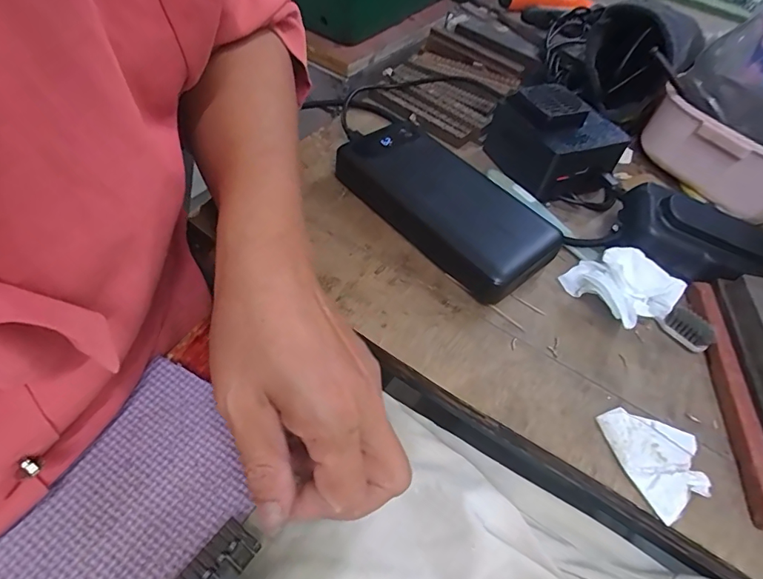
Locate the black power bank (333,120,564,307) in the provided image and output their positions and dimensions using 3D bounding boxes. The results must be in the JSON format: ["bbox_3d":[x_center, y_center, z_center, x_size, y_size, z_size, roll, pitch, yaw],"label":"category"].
[{"bbox_3d":[0.043,-0.060,0.315,0.072,0.025,0.155,-31,62,-28],"label":"black power bank"}]

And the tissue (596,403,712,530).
[{"bbox_3d":[0.138,0.082,0.231,0.040,0.008,0.052,-19,57,-22],"label":"tissue"}]

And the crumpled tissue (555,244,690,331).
[{"bbox_3d":[0.149,-0.001,0.285,0.048,0.024,0.052,-18,57,-21],"label":"crumpled tissue"}]

